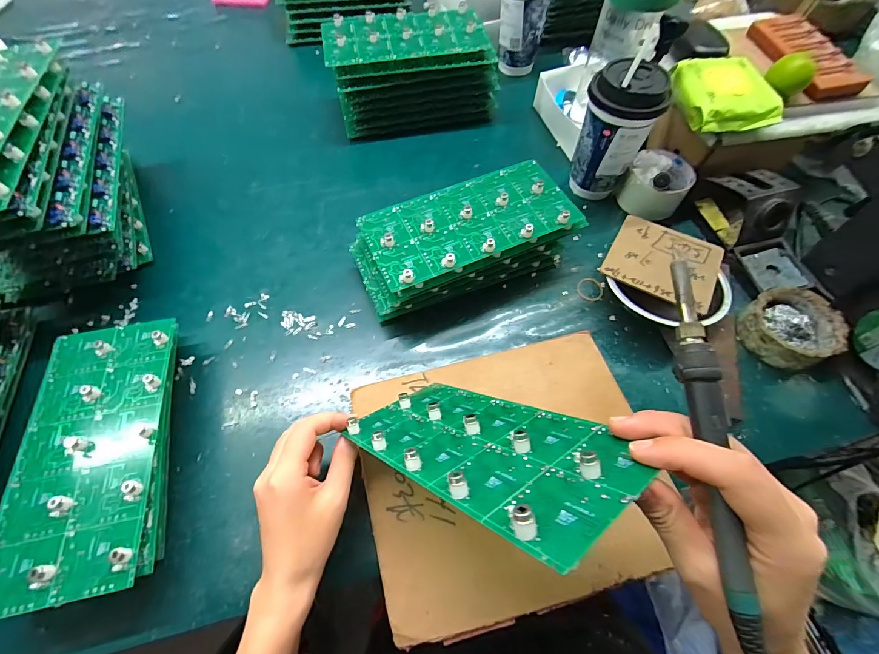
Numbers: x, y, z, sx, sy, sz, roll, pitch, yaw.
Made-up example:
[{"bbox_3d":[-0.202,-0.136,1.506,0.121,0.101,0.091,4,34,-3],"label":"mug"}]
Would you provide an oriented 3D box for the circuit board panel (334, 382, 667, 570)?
[{"bbox_3d":[0.022,0.071,0.256,0.103,0.214,0.011,-19,101,-34],"label":"circuit board panel"}]

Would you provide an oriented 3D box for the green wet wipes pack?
[{"bbox_3d":[0.332,-0.276,0.449,0.091,0.027,0.115,-7,60,-4],"label":"green wet wipes pack"}]

